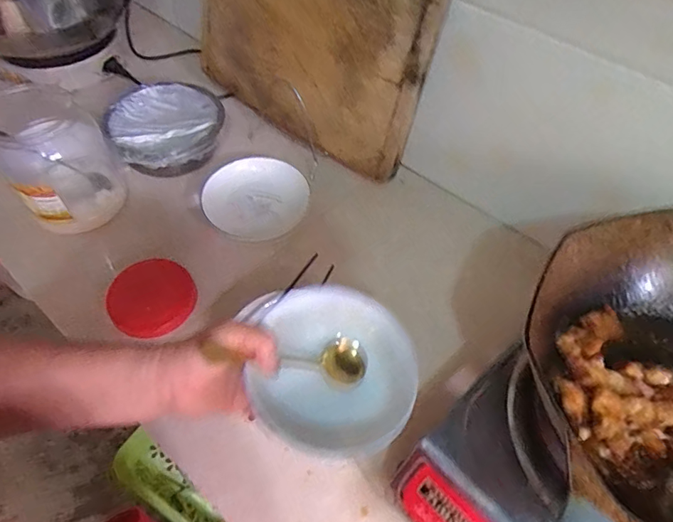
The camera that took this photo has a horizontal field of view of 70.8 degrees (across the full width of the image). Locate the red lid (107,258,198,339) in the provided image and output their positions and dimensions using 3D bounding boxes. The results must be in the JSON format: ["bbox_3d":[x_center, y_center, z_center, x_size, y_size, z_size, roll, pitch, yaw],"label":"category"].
[{"bbox_3d":[-0.257,0.046,0.658,0.114,0.013,0.117,1,54,-1],"label":"red lid"}]

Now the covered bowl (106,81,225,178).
[{"bbox_3d":[-0.287,-0.233,0.798,0.179,0.054,0.193,1,54,-1],"label":"covered bowl"}]

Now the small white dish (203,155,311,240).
[{"bbox_3d":[-0.125,-0.104,0.773,0.157,0.026,0.156,1,54,-1],"label":"small white dish"}]

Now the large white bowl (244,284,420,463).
[{"bbox_3d":[-0.002,0.092,0.400,0.138,0.057,0.138,4,72,-12],"label":"large white bowl"}]

